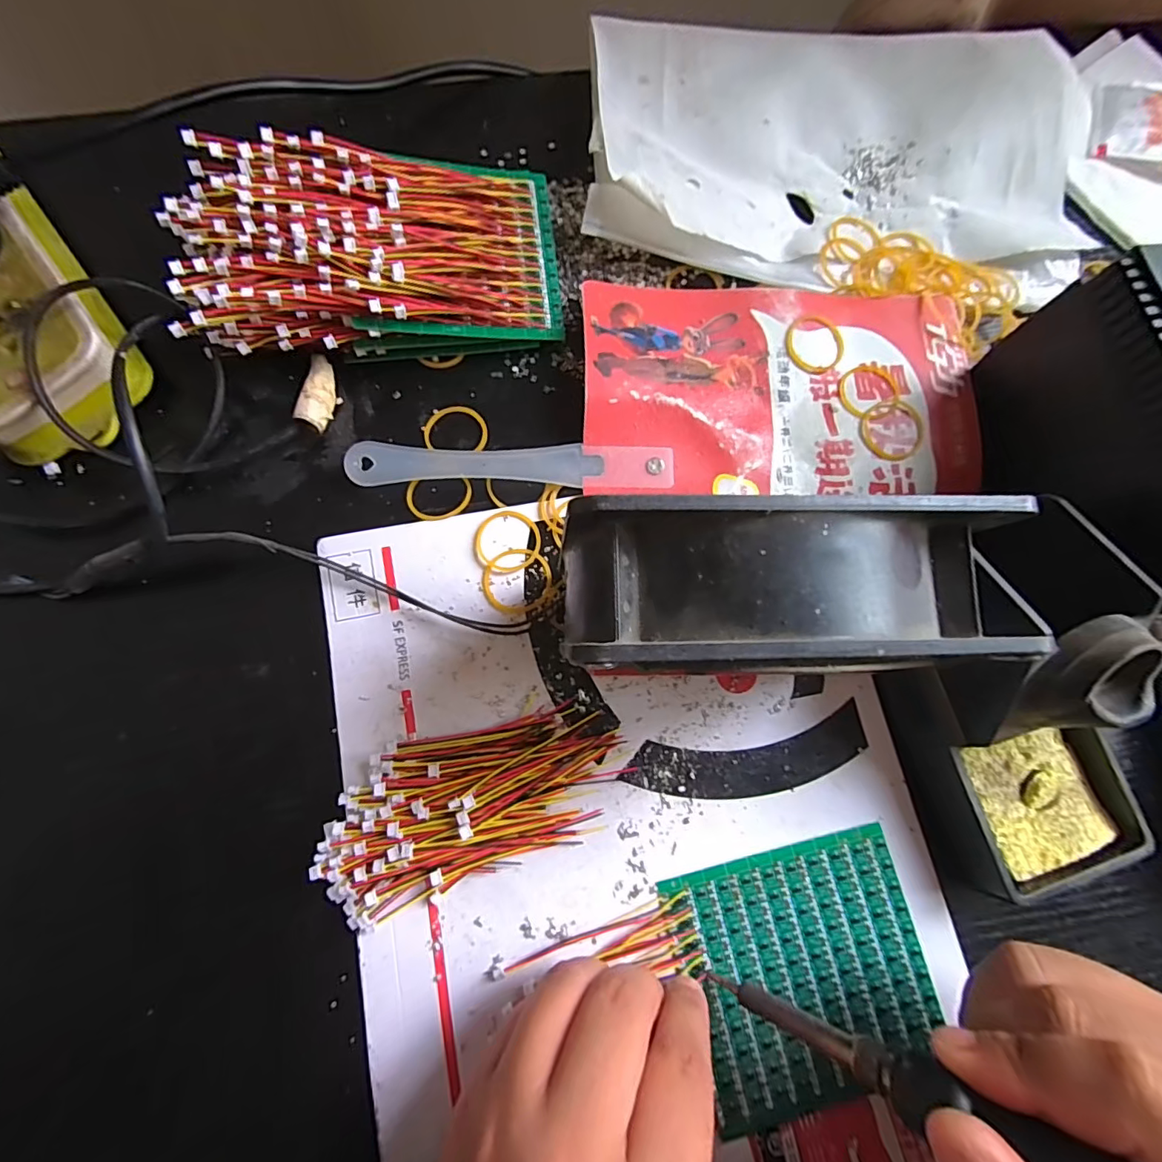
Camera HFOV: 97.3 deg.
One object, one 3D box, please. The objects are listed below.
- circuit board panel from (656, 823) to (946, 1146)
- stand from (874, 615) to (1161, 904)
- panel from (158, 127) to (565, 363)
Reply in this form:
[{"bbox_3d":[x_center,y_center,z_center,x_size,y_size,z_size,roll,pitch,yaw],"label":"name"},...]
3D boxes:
[{"bbox_3d":[0.094,0.160,0.211,0.096,0.004,0.091,-14,80,-4],"label":"circuit board panel"},{"bbox_3d":[0.184,0.070,0.195,0.076,0.077,0.100,-17,81,-4],"label":"stand"},{"bbox_3d":[-0.094,-0.159,0.243,0.164,0.051,0.096,-7,80,-2],"label":"panel"}]

